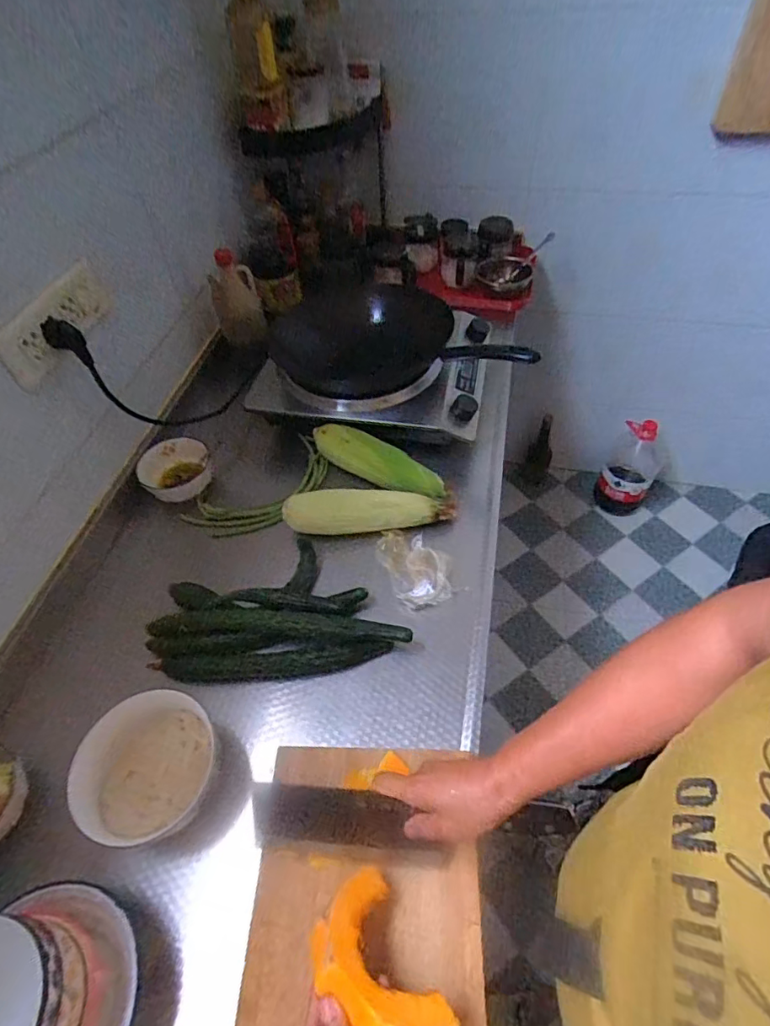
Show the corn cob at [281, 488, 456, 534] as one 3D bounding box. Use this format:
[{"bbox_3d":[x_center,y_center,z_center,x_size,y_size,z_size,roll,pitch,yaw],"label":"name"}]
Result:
[{"bbox_3d":[-0.023,-0.005,0.756,0.251,0.050,0.050,-3,52,1],"label":"corn cob"}]

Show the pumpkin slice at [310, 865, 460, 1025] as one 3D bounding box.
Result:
[{"bbox_3d":[-0.008,0.378,0.419,0.078,0.069,0.134,-28,55,-17],"label":"pumpkin slice"}]

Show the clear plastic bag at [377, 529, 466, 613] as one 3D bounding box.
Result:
[{"bbox_3d":[0.044,0.068,0.720,0.088,0.032,0.137,-22,54,-13],"label":"clear plastic bag"}]

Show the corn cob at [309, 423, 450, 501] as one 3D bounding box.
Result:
[{"bbox_3d":[-0.013,-0.079,0.805,0.235,0.056,0.062,27,59,23],"label":"corn cob"}]

